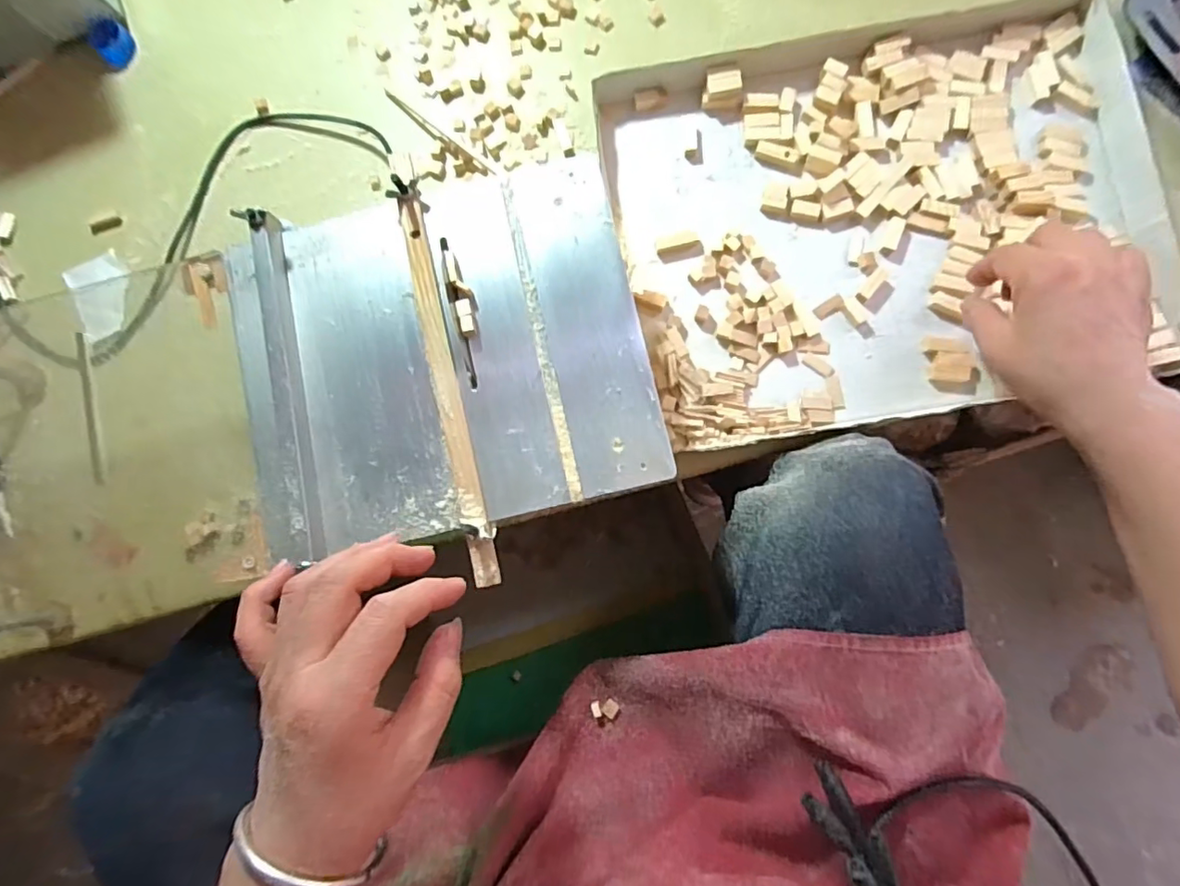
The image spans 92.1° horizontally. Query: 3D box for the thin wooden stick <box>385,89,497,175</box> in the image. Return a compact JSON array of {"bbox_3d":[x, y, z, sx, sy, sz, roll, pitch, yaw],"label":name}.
[{"bbox_3d":[-0.130,-0.265,0.485,0.125,0.004,0.005,39,88,6],"label":"thin wooden stick"}]

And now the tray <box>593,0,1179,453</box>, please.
[{"bbox_3d":[0.224,-0.171,0.444,0.387,0.033,0.301,-9,85,3],"label":"tray"}]

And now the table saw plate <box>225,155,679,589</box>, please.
[{"bbox_3d":[-0.096,-0.053,0.366,0.255,0.023,0.232,-12,84,2],"label":"table saw plate"}]

